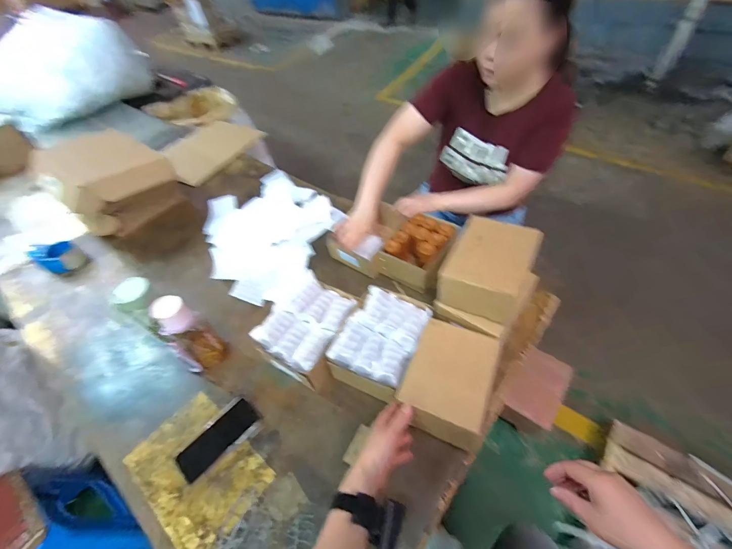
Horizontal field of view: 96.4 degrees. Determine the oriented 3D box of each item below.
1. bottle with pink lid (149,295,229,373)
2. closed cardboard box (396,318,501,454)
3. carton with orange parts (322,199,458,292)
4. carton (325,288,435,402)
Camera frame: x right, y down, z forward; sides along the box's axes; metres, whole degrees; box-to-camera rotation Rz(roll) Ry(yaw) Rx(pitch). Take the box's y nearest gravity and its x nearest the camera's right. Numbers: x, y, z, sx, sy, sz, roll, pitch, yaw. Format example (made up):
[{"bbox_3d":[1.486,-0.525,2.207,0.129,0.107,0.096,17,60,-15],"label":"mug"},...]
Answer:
[{"bbox_3d":[-0.379,0.130,0.700,0.064,0.220,0.089,30,59,27],"label":"bottle with pink lid"},{"bbox_3d":[0.158,0.203,0.621,0.147,0.096,0.181,18,54,19],"label":"closed cardboard box"},{"bbox_3d":[0.070,-0.091,0.885,0.298,0.096,0.189,18,54,19],"label":"carton with orange parts"},{"bbox_3d":[0.031,0.145,0.708,0.160,0.083,0.201,21,55,21],"label":"carton"}]

